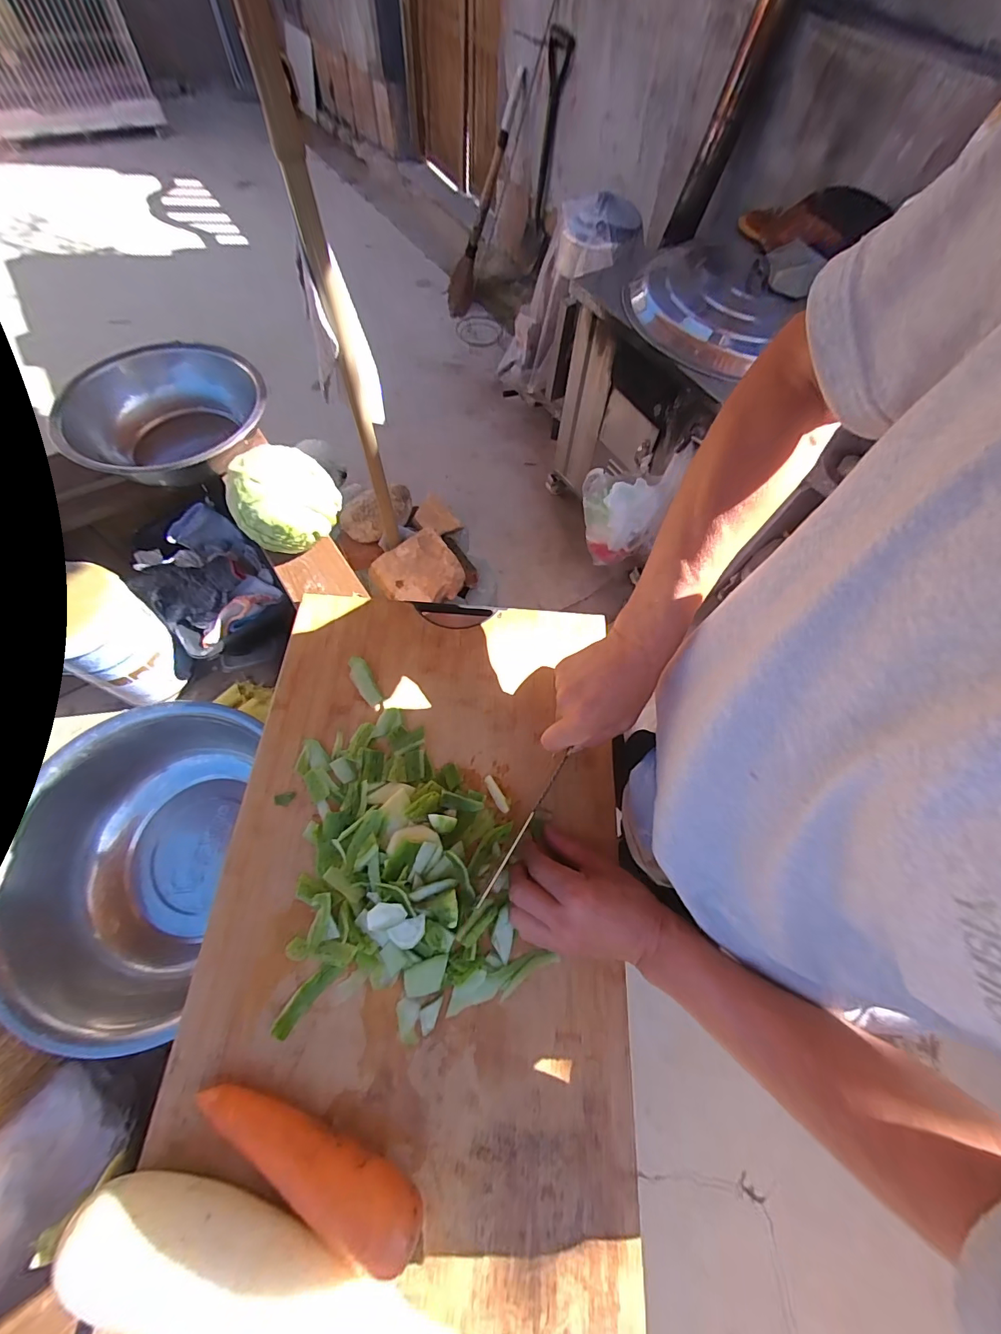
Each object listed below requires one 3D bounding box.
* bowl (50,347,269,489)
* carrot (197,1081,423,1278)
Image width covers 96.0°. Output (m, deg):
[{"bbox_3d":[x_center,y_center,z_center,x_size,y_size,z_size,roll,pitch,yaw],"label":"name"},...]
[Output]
[{"bbox_3d":[-0.442,-0.337,0.616,0.233,0.096,0.233,-19,67,-12],"label":"bowl"},{"bbox_3d":[-0.136,0.341,0.309,0.175,0.047,0.043,23,65,7],"label":"carrot"}]

